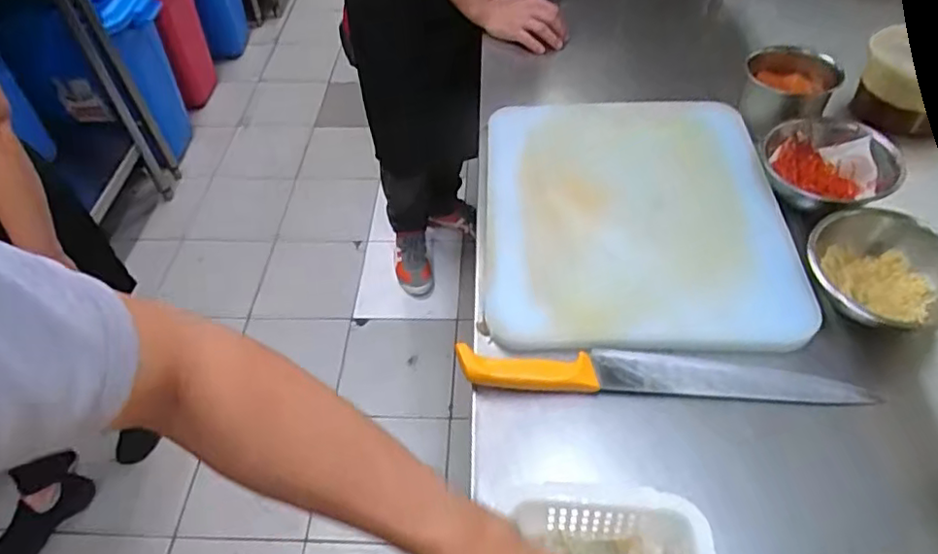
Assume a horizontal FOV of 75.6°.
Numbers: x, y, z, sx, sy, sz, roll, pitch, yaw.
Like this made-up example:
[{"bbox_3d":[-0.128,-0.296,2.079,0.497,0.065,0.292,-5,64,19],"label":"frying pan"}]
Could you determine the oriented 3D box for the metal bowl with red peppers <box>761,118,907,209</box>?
[{"bbox_3d":[0.434,-0.140,0.727,0.146,0.065,0.114,31,58,26],"label":"metal bowl with red peppers"}]

